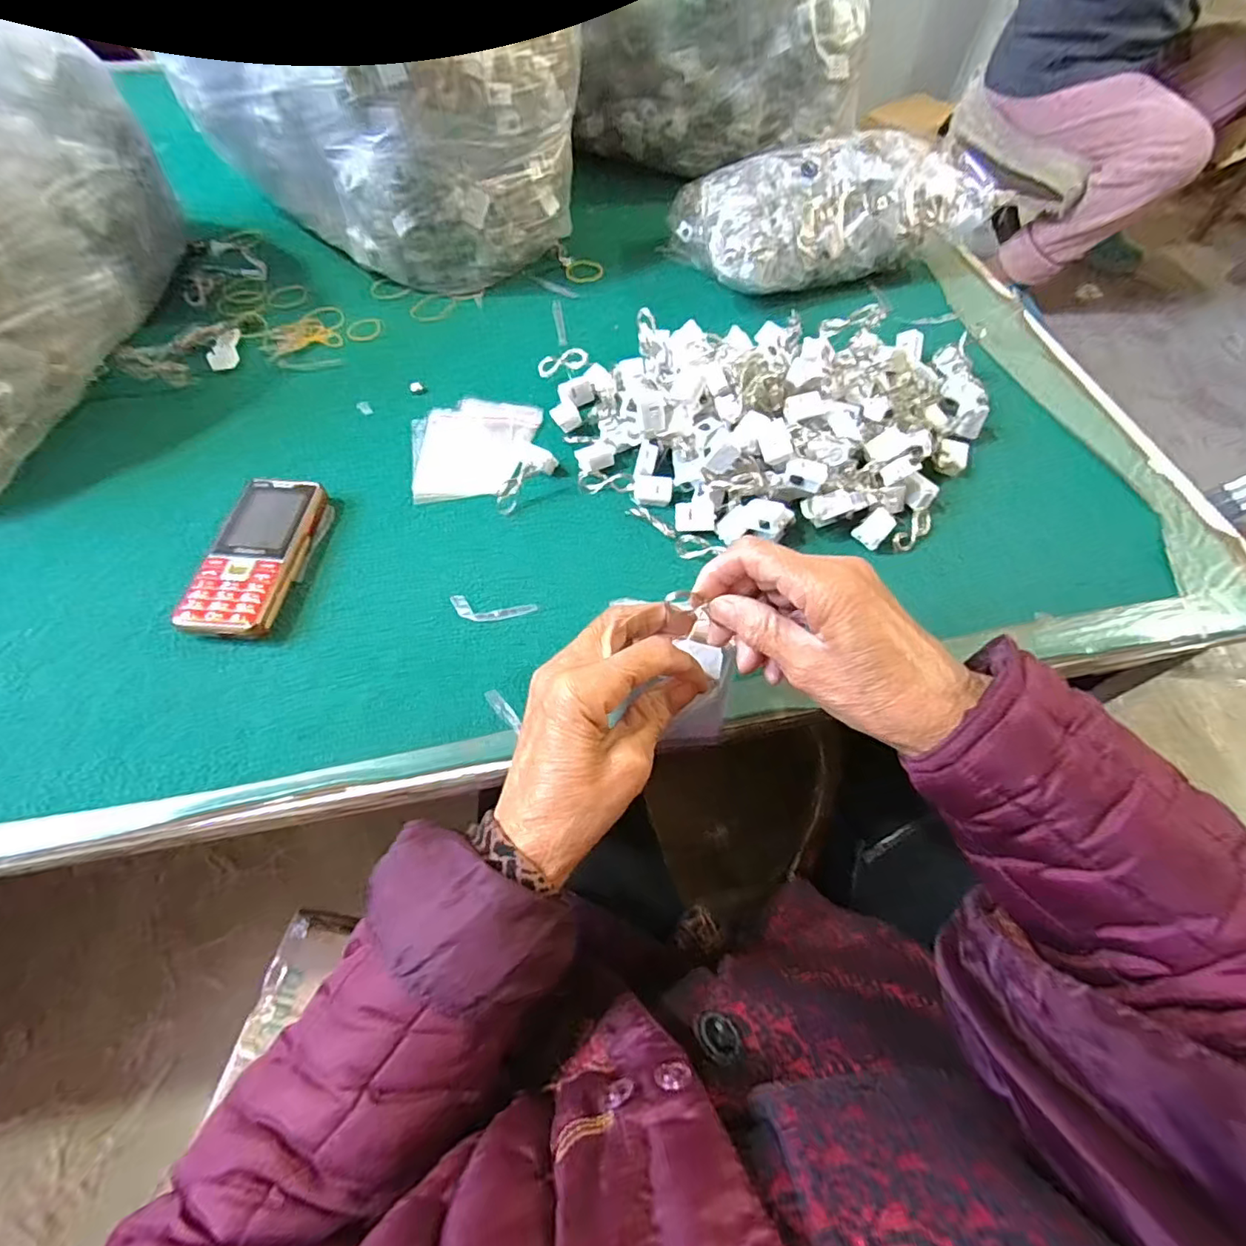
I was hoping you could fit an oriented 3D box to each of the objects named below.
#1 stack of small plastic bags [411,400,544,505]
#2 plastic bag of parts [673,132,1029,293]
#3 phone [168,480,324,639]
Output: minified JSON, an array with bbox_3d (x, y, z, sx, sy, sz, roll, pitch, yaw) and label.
[{"bbox_3d":[-0.119,-0.141,0.453,0.098,0.010,0.108,-2,61,0],"label":"stack of small plastic bags"},{"bbox_3d":[0.204,-0.389,0.553,0.295,0.088,0.143,-8,61,-5],"label":"plastic bag of parts"},{"bbox_3d":[-0.249,-0.048,0.390,0.057,0.012,0.124,6,58,-1],"label":"phone"}]

